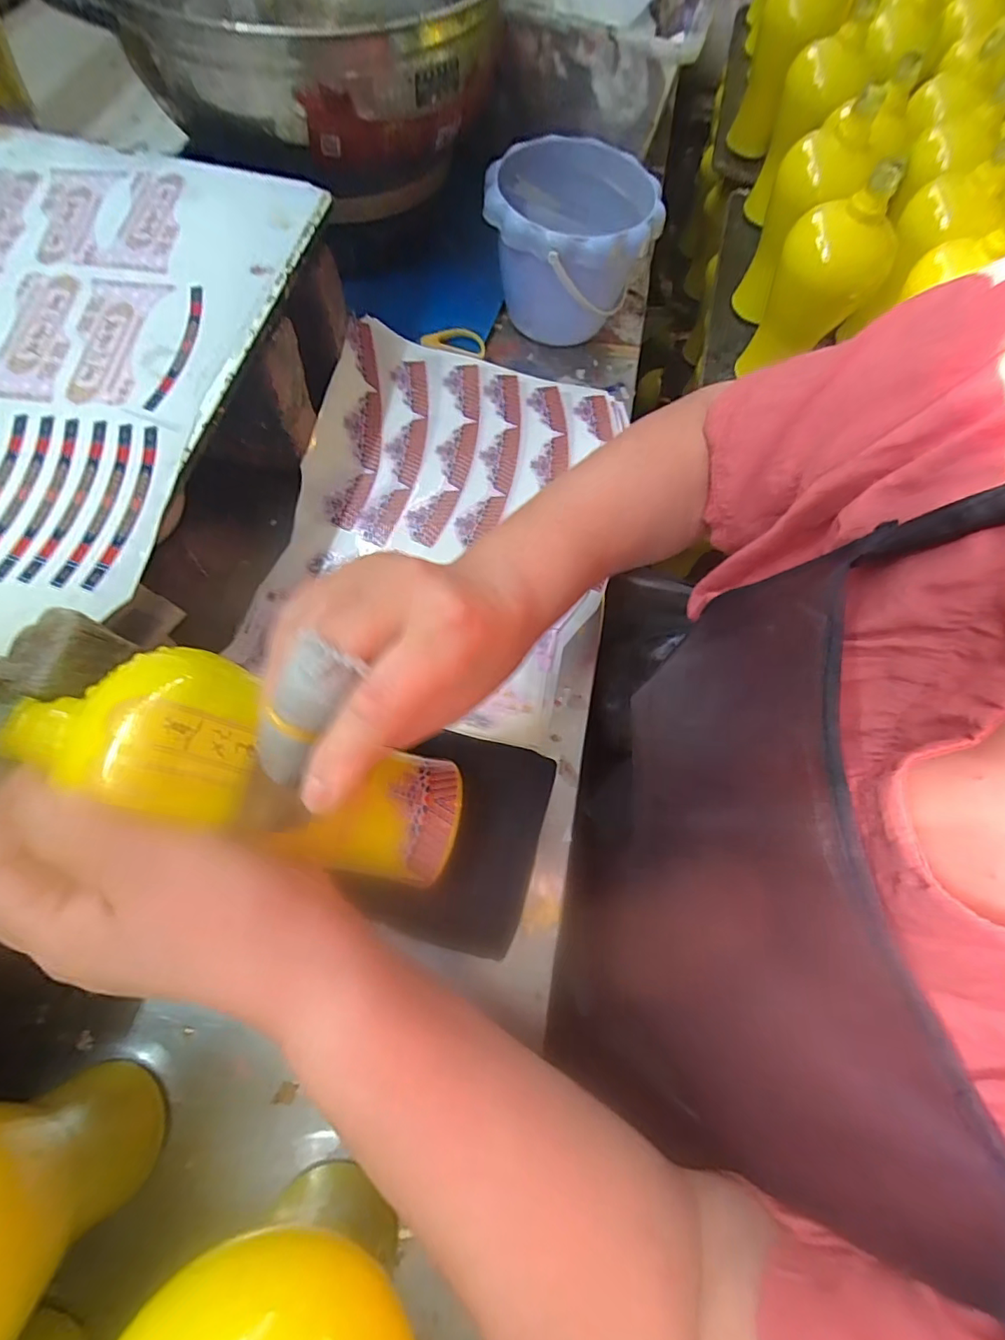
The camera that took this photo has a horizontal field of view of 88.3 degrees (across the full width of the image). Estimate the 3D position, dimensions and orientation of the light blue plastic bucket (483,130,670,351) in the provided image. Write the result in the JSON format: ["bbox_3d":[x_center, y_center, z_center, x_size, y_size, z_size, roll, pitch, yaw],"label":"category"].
[{"bbox_3d":[0.060,-0.391,0.496,0.147,0.115,0.155,3,68,-6],"label":"light blue plastic bucket"}]

